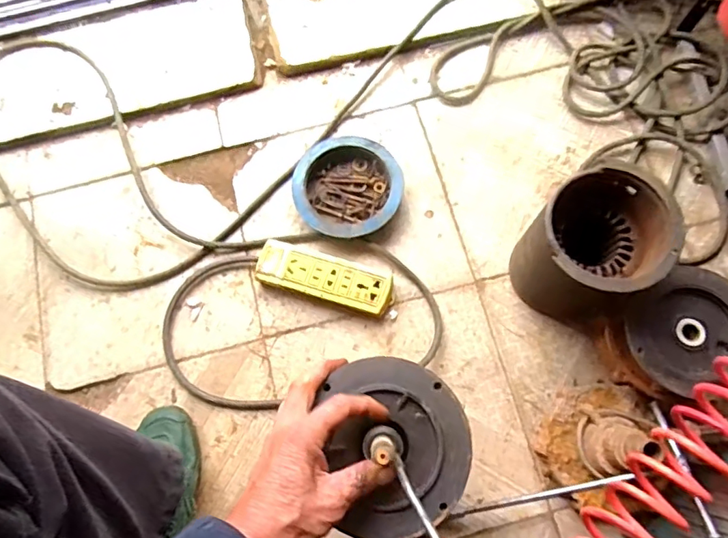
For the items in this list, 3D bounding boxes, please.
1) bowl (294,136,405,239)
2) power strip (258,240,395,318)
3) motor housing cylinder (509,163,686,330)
[{"bbox_3d":[-0.025,-0.117,0.766,0.154,0.053,0.150,-1,75,3],"label":"bowl"},{"bbox_3d":[-0.053,0.010,0.725,0.187,0.028,0.063,16,76,7],"label":"power strip"},{"bbox_3d":[0.271,-0.017,0.635,0.145,0.196,0.131,36,79,11],"label":"motor housing cylinder"}]

